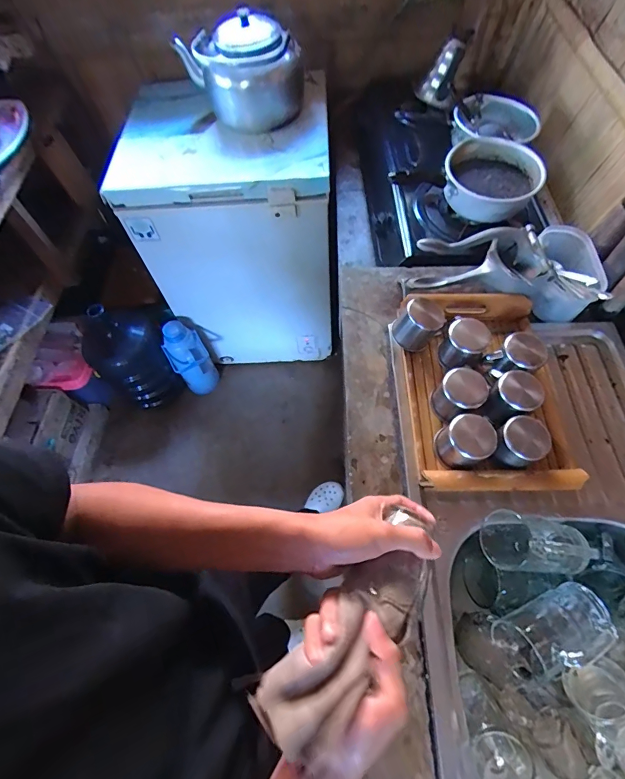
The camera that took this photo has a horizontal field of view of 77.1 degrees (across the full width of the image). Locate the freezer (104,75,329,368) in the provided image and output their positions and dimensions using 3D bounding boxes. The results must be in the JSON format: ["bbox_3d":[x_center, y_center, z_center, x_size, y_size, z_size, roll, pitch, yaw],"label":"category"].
[{"bbox_3d":[-0.251,-0.539,1.425,0.609,0.782,0.508,-3,62,2],"label":"freezer"}]

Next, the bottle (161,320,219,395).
[{"bbox_3d":[-0.469,-0.113,1.512,0.136,0.333,0.125,-1,62,2],"label":"bottle"}]

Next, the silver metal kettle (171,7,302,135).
[{"bbox_3d":[-0.183,-0.823,1.028,0.243,0.203,0.225,-29,64,-12],"label":"silver metal kettle"}]

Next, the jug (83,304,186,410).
[{"bbox_3d":[-0.692,-0.149,1.489,0.288,0.425,0.291,-38,66,-16],"label":"jug"}]

